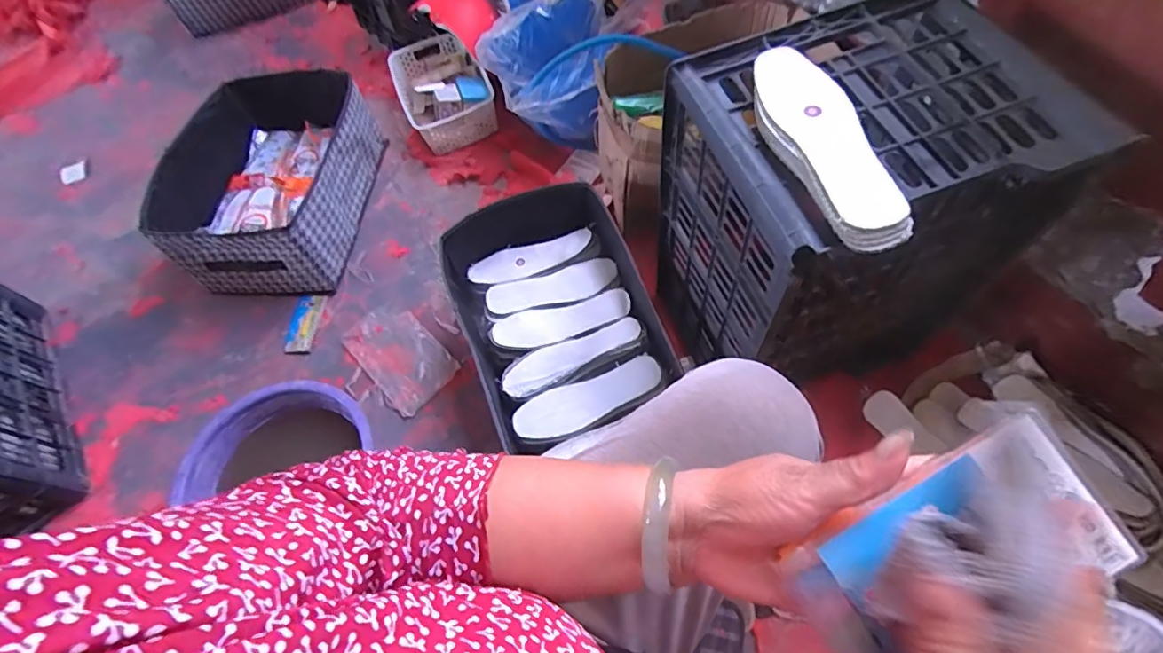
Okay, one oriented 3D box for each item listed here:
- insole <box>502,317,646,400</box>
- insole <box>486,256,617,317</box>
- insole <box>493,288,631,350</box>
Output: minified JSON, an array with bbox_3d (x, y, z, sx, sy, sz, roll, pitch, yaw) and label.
[{"bbox_3d":[-0.012,0.046,0.811,0.220,0.022,0.077,-20,63,-6],"label":"insole"},{"bbox_3d":[-0.049,-0.067,0.905,0.218,0.019,0.064,-17,63,-5],"label":"insole"},{"bbox_3d":[-0.031,-0.009,0.867,0.219,0.020,0.071,-13,63,-3],"label":"insole"}]

